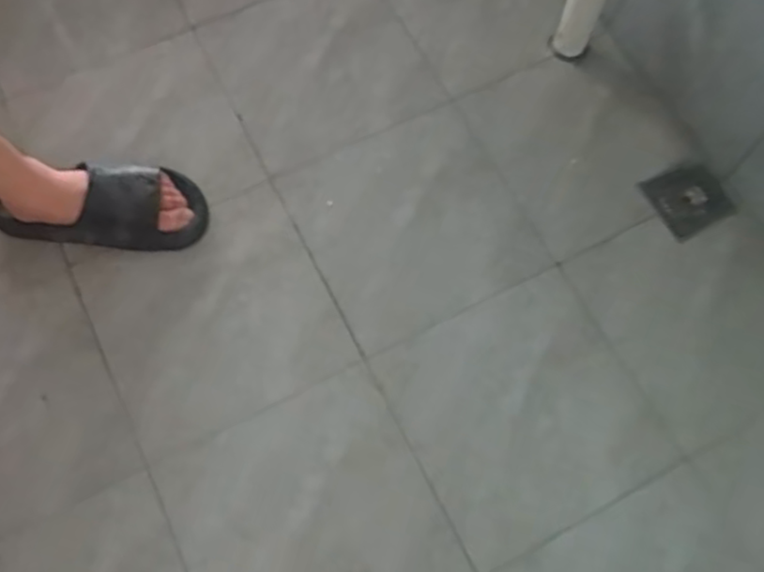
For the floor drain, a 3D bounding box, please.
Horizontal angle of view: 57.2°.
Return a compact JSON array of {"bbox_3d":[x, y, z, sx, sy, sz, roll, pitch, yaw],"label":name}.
[{"bbox_3d":[0.439,-0.126,1.010,0.097,0.012,0.102,-29,72,2],"label":"floor drain"}]

